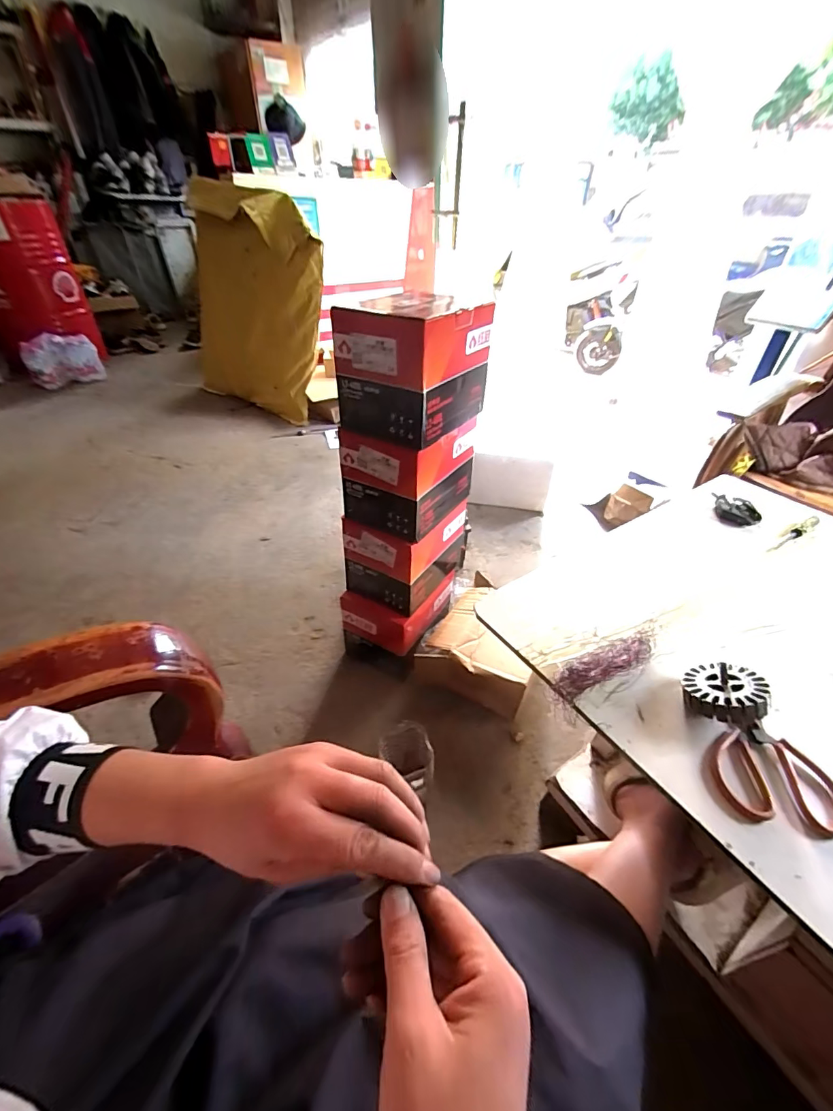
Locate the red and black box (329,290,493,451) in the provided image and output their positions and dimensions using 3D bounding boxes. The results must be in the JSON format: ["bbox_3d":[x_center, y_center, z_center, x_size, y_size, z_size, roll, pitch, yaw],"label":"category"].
[{"bbox_3d":[-0.005,-0.340,0.809,0.193,0.193,0.225,23,45,25],"label":"red and black box"}]

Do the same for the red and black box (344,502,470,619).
[{"bbox_3d":[-0.019,-0.019,1.054,0.175,0.215,0.248,26,46,28],"label":"red and black box"}]

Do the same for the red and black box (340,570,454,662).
[{"bbox_3d":[-0.041,0.136,1.132,0.181,0.202,0.253,22,44,24],"label":"red and black box"}]

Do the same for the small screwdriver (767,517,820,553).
[{"bbox_3d":[0.704,-0.041,0.839,0.151,0.021,0.025,-22,45,-25],"label":"small screwdriver"}]

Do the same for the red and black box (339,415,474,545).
[{"bbox_3d":[-0.014,-0.183,0.929,0.180,0.193,0.223,22,44,24],"label":"red and black box"}]

